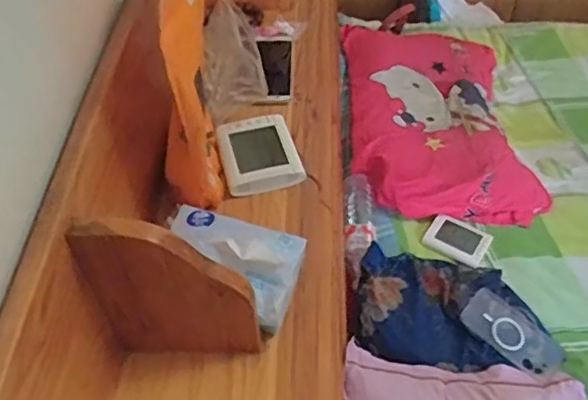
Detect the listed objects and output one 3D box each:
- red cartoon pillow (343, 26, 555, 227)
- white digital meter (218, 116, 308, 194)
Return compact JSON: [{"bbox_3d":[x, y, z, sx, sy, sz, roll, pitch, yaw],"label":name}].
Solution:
[{"bbox_3d":[0.326,-0.211,1.395,0.399,0.094,0.623,-1,47,1],"label":"red cartoon pillow"},{"bbox_3d":[-0.043,-0.057,0.750,0.091,0.022,0.116,-12,48,-8],"label":"white digital meter"}]

